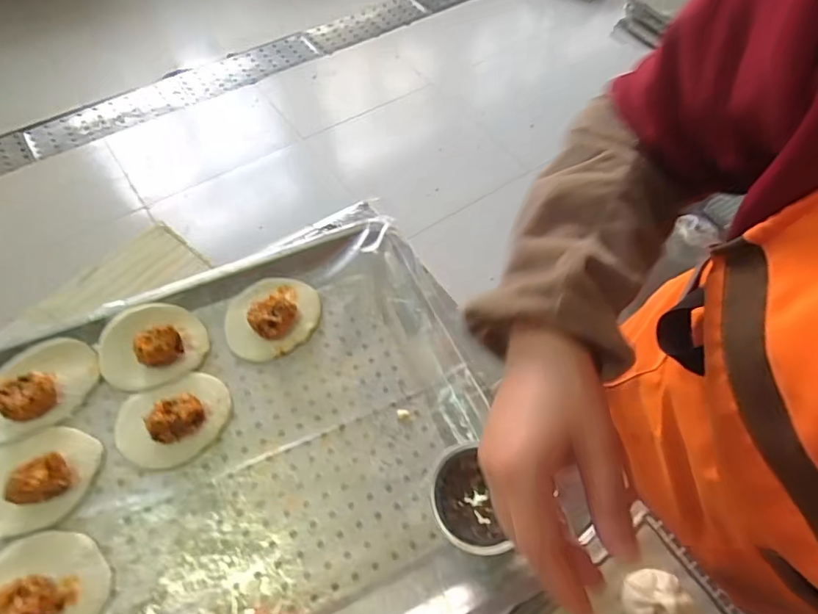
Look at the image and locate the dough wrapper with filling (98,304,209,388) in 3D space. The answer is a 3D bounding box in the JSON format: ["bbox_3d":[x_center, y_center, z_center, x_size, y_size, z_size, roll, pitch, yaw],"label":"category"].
[{"bbox_3d":[-0.250,0.033,0.485,0.094,0.035,0.080,-17,61,-13],"label":"dough wrapper with filling"}]

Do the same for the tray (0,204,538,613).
[{"bbox_3d":[-0.206,0.143,0.426,0.576,0.033,0.418,-18,61,-13],"label":"tray"}]

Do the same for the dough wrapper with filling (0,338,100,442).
[{"bbox_3d":[-0.346,0.070,0.461,0.104,0.027,0.082,-25,63,-16],"label":"dough wrapper with filling"}]

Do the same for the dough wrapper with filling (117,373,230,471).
[{"bbox_3d":[-0.213,0.097,0.450,0.098,0.027,0.073,-28,64,-18],"label":"dough wrapper with filling"}]

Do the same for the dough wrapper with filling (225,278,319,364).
[{"bbox_3d":[-0.139,0.003,0.508,0.098,0.025,0.084,-34,66,-21],"label":"dough wrapper with filling"}]

